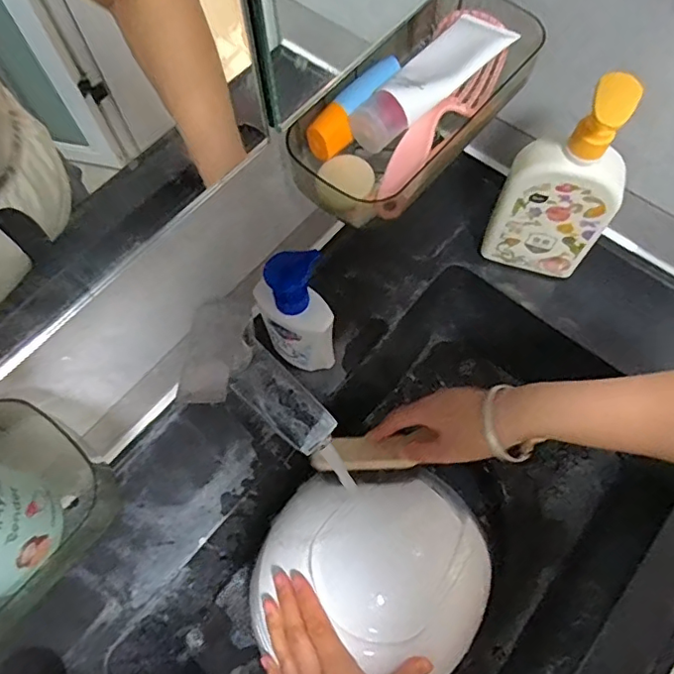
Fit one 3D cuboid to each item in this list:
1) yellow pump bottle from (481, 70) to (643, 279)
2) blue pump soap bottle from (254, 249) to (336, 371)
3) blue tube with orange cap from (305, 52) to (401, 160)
[{"bbox_3d":[0.207,-0.126,0.523,0.100,0.169,0.040,17,68,9],"label":"yellow pump bottle"},{"bbox_3d":[-0.035,-0.015,0.490,0.058,0.154,0.050,-15,67,-5],"label":"blue pump soap bottle"},{"bbox_3d":[0.013,-0.188,0.450,0.031,0.028,0.098,36,71,15],"label":"blue tube with orange cap"}]

